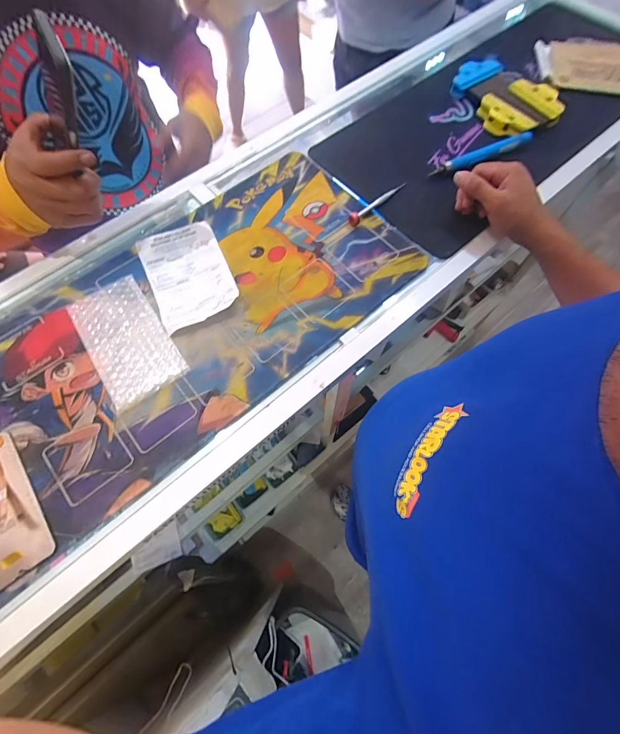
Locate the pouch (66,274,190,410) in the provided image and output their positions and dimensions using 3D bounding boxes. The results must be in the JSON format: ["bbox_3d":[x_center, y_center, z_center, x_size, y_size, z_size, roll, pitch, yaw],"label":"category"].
[{"bbox_3d":[-0.233,-0.040,0.445,0.091,0.023,0.170,-33,72,-12],"label":"pouch"}]

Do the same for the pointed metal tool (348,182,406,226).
[{"bbox_3d":[0.103,-0.248,0.528,0.121,0.016,0.016,-41,73,-14],"label":"pointed metal tool"}]

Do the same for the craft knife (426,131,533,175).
[{"bbox_3d":[0.274,-0.337,0.563,0.201,0.018,0.015,-23,67,-10],"label":"craft knife"}]

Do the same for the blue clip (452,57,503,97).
[{"bbox_3d":[0.302,-0.532,0.646,0.120,0.028,0.029,-27,68,-11],"label":"blue clip"}]

